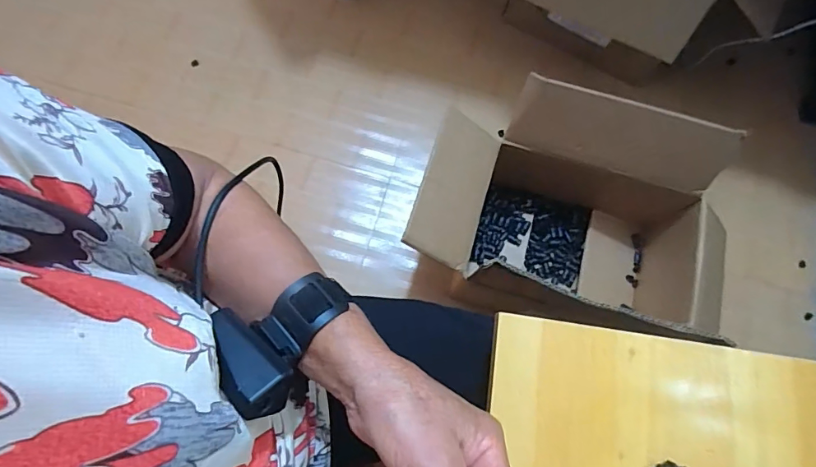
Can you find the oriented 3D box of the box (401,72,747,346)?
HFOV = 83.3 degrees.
[{"bbox_3d":[0.290,-0.023,0.786,0.518,0.267,0.302,17,74,3],"label":"box"}]

